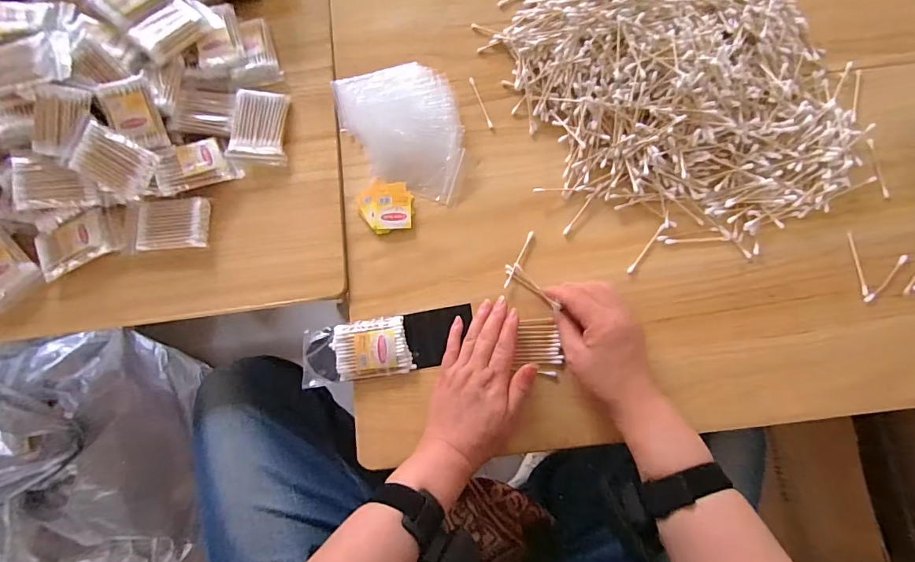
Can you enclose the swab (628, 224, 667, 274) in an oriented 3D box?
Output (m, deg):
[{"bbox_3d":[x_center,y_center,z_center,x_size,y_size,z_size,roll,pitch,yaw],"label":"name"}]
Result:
[{"bbox_3d":[0.208,-0.036,0.488,0.006,0.004,0.069,39,81,9],"label":"swab"}]

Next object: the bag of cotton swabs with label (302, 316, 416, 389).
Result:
[{"bbox_3d":[-0.108,0.074,0.471,0.113,0.018,0.060,-9,77,-1],"label":"bag of cotton swabs with label"}]

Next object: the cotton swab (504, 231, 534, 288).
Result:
[{"bbox_3d":[0.068,-0.024,0.489,0.006,0.004,0.070,25,79,7],"label":"cotton swab"}]

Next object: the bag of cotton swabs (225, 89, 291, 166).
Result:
[{"bbox_3d":[-0.230,-0.182,0.522,0.063,0.018,0.087,4,78,2],"label":"bag of cotton swabs"}]

